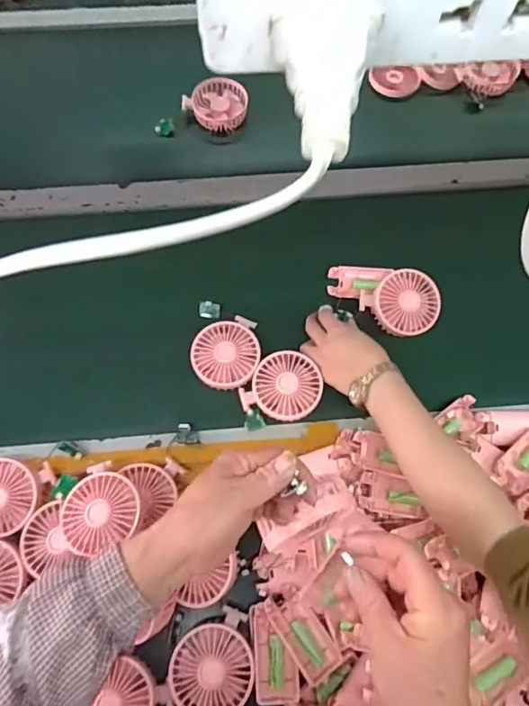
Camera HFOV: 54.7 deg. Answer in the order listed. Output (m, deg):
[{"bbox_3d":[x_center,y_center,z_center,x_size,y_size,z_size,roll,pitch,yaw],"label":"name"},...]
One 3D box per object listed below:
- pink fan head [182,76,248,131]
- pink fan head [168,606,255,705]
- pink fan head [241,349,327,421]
[{"bbox_3d":[-0.078,-0.415,0.847,0.099,0.028,0.086,29,73,13],"label":"pink fan head"},{"bbox_3d":[-0.055,0.329,0.532,0.086,0.027,0.091,-14,69,-3],"label":"pink fan head"},{"bbox_3d":[0.027,0.044,0.652,0.086,0.029,0.091,-1,69,2],"label":"pink fan head"}]

